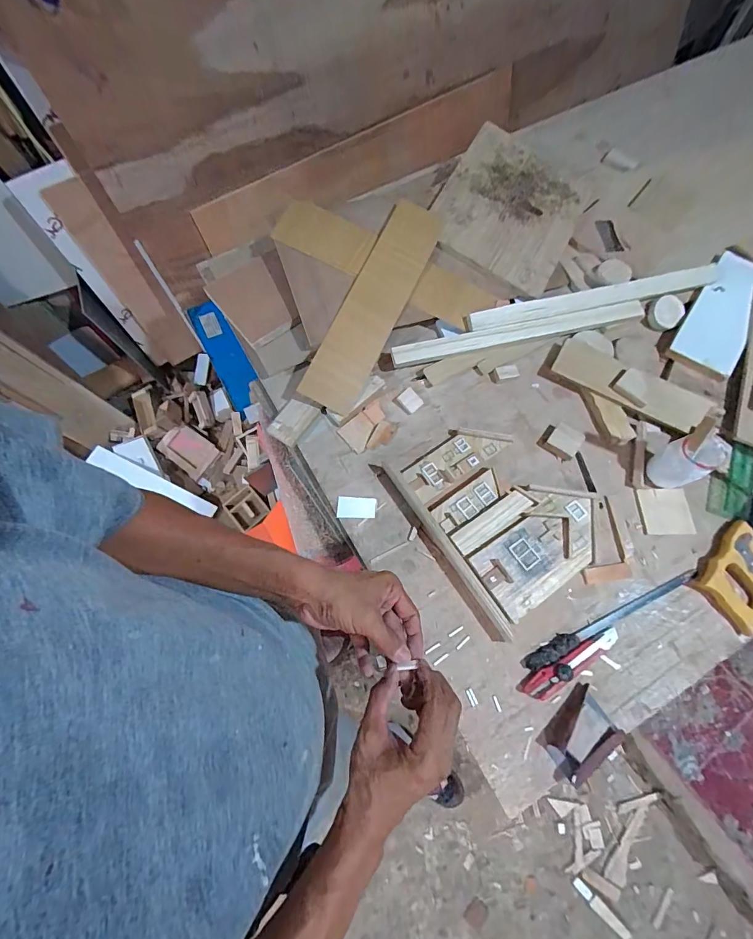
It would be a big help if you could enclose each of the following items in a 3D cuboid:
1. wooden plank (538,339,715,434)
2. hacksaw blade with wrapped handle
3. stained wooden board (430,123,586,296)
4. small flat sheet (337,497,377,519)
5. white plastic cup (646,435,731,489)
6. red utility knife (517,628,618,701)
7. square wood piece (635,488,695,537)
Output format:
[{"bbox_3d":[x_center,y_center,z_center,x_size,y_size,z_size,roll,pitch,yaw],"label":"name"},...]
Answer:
[{"bbox_3d":[0.459,-0.158,0.726,0.289,0.013,0.105,30,72,12],"label":"wooden plank"},{"bbox_3d":[0.363,0.224,0.608,0.309,0.016,0.026,-25,70,-8],"label":"hacksaw blade with wrapped handle"},{"bbox_3d":[0.272,-0.533,0.814,0.269,0.025,0.314,28,77,-6],"label":"stained wooden board"},{"bbox_3d":[-0.033,0.065,0.671,0.064,0.004,0.036,2,76,1],"label":"small flat sheet"},{"bbox_3d":[0.496,-0.015,0.638,0.070,0.093,0.064,0,68,1],"label":"white plastic cup"},{"bbox_3d":[0.285,0.282,0.580,0.166,0.014,0.034,-30,71,-10],"label":"red utility knife"},{"bbox_3d":[0.476,0.070,0.659,0.079,0.007,0.077,-1,68,1],"label":"square wood piece"}]

